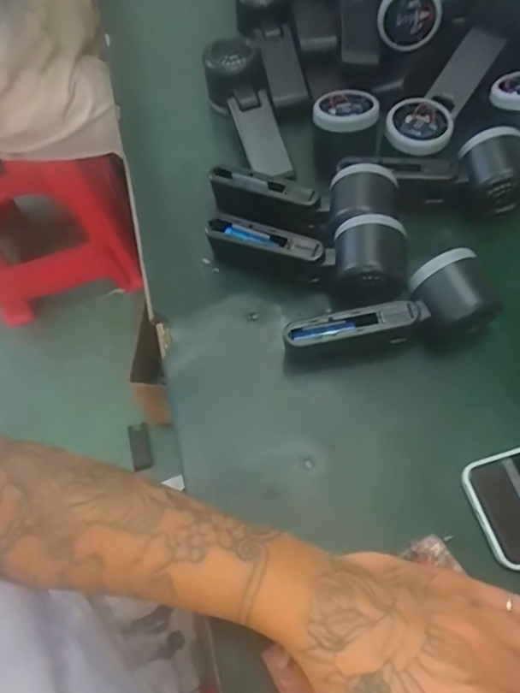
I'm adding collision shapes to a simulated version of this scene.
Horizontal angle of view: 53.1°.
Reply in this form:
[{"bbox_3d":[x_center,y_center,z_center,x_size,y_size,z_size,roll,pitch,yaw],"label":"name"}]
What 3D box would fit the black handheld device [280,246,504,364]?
[{"bbox_3d":[0.100,-0.018,0.400,0.158,0.056,0.054,-18,65,-6],"label":"black handheld device"}]

